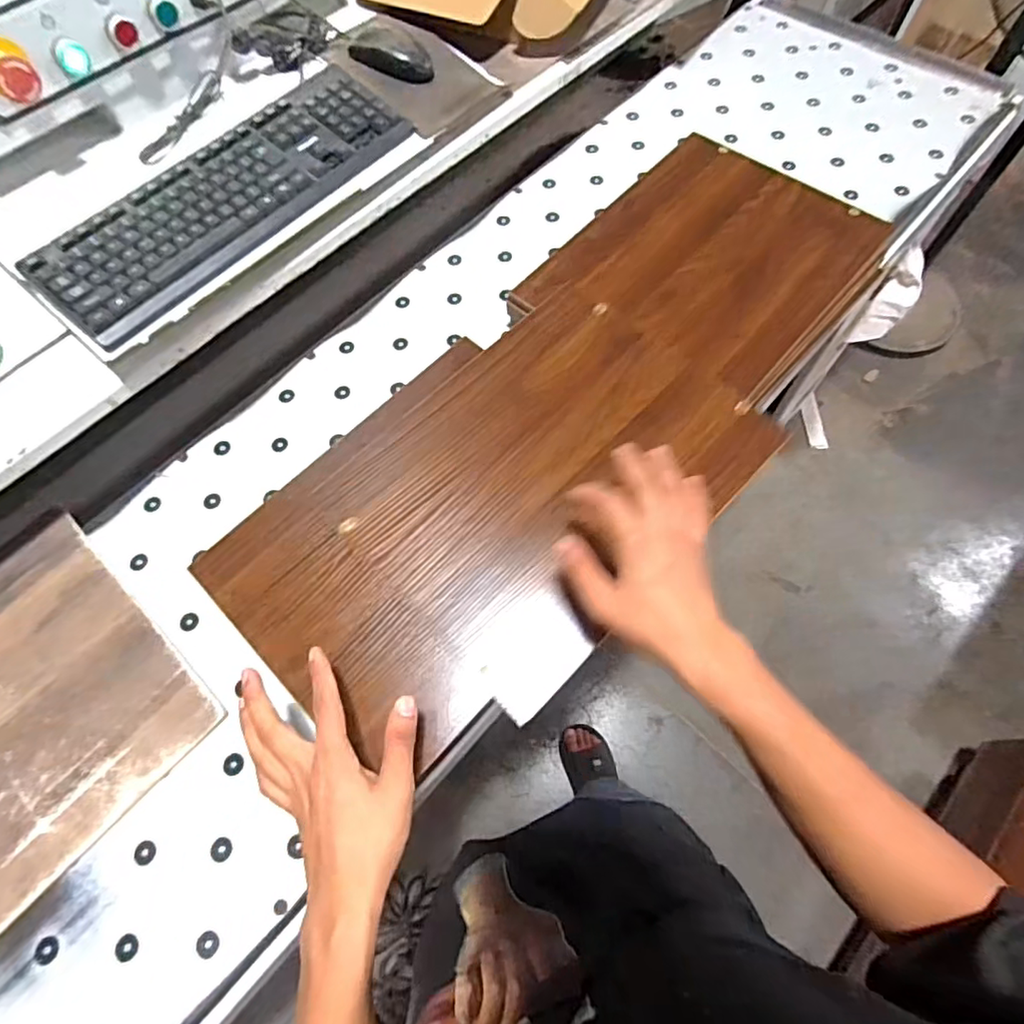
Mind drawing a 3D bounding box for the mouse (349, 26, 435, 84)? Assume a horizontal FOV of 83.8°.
[{"bbox_3d":[-0.147,-0.577,0.719,0.106,0.031,0.050,15,68,9],"label":"mouse"}]

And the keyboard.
[{"bbox_3d":[-0.311,-0.353,0.623,0.152,0.036,0.423,37,73,17],"label":"keyboard"}]

